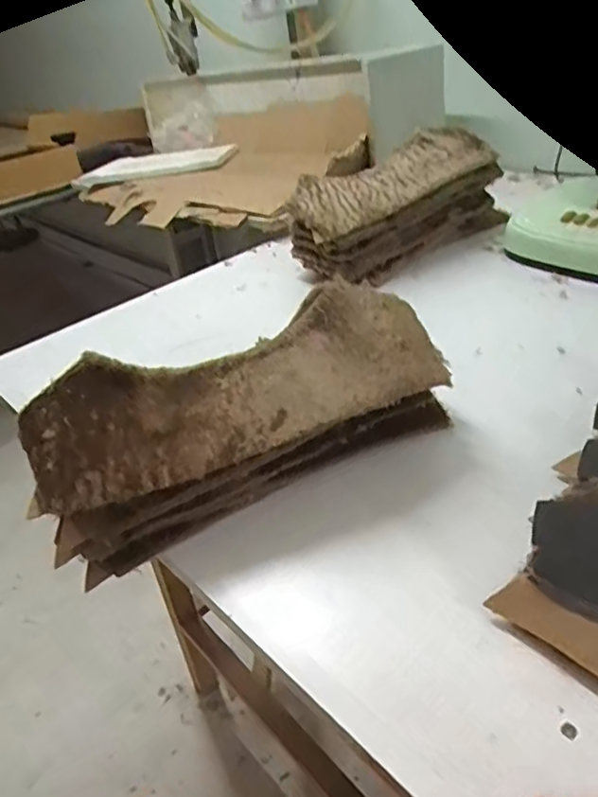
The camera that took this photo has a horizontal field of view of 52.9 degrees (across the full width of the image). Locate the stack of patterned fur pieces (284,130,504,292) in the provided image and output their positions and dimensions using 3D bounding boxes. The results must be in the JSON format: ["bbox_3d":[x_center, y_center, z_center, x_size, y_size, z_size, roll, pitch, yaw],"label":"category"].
[{"bbox_3d":[0.149,-0.295,0.917,0.359,0.130,0.145,-32,42,-31],"label":"stack of patterned fur pieces"}]

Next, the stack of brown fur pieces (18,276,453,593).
[{"bbox_3d":[-0.043,0.014,0.522,0.352,0.116,0.123,-20,37,-17],"label":"stack of brown fur pieces"}]

